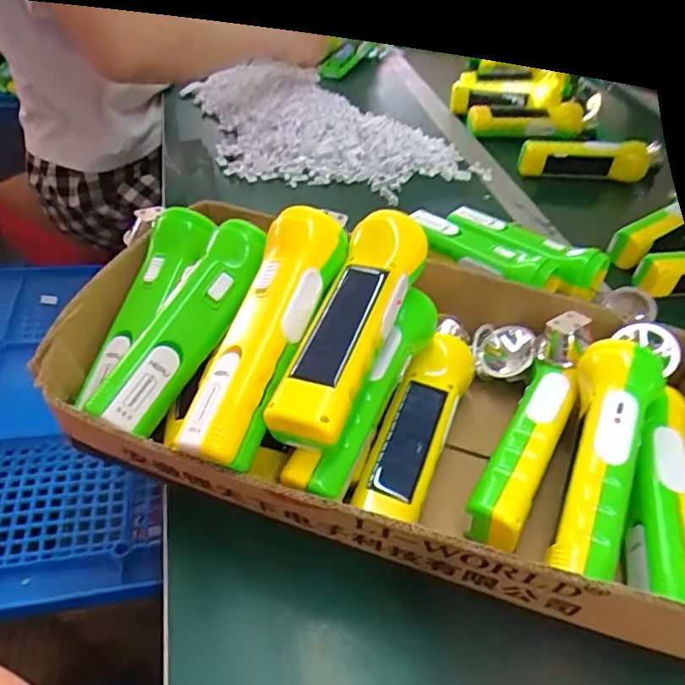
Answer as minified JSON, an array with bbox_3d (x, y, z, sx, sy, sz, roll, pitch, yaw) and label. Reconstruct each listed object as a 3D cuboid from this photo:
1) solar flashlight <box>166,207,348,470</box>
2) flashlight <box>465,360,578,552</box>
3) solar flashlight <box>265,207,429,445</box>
[{"bbox_3d":[-0.046,-0.010,0.338,0.052,0.038,0.167,18,67,12],"label":"solar flashlight"},{"bbox_3d":[0.119,0.065,0.367,0.033,0.027,0.146,26,45,19],"label":"flashlight"},{"bbox_3d":[0.006,-0.012,0.343,0.044,0.035,0.161,18,57,12],"label":"solar flashlight"}]

